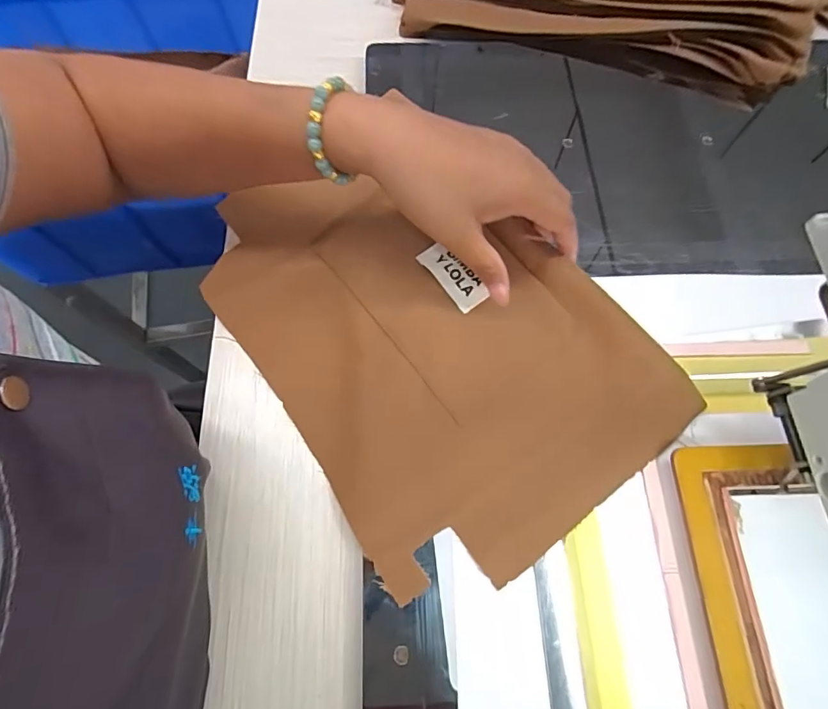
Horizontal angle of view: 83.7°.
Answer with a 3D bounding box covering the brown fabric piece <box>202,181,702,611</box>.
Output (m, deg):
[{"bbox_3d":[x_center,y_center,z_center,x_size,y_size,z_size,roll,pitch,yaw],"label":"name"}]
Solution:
[{"bbox_3d":[0.005,-0.018,0.320,0.222,0.040,0.317,-34,73,-13],"label":"brown fabric piece"}]

